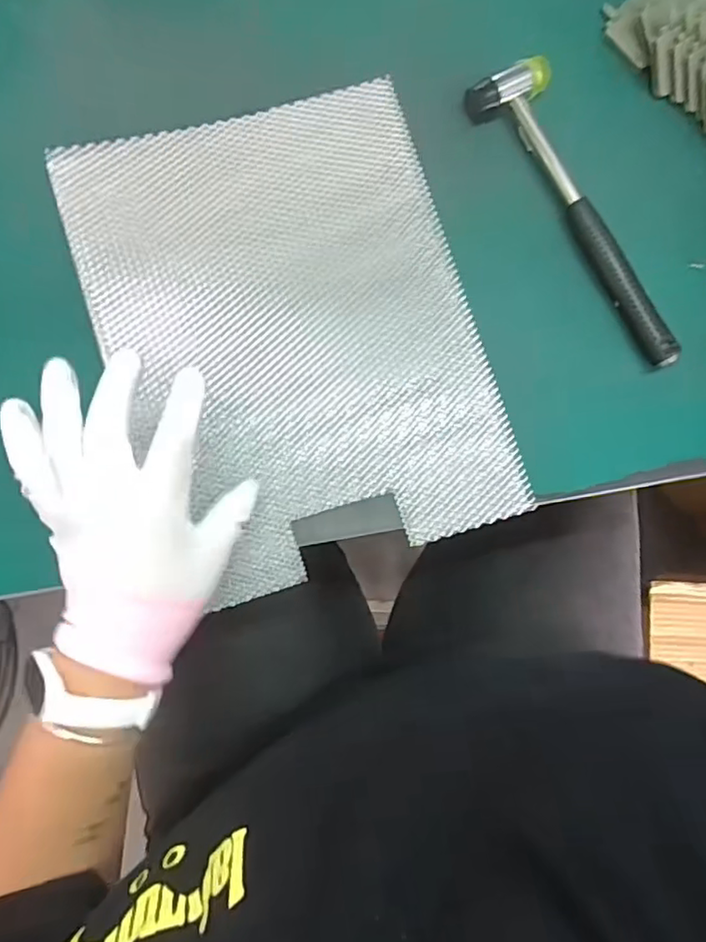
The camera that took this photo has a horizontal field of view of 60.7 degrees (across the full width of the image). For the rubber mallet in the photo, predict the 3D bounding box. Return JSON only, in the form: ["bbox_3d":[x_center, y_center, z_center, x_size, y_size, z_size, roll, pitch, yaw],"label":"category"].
[{"bbox_3d":[0.177,-0.192,0.444,0.057,0.025,0.243,-34,87,-6],"label":"rubber mallet"}]

